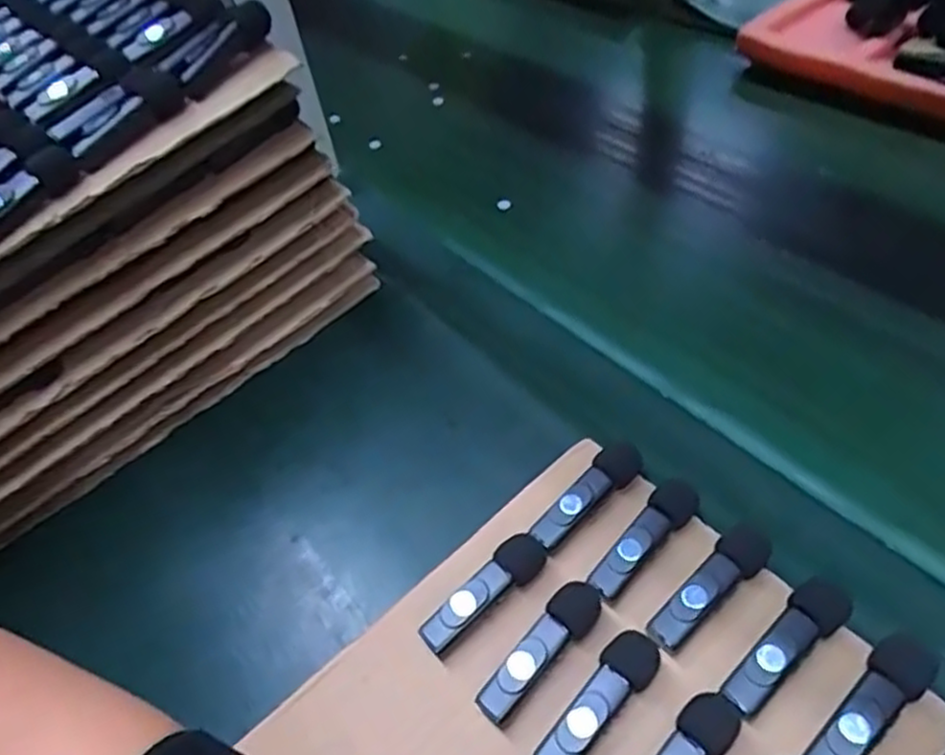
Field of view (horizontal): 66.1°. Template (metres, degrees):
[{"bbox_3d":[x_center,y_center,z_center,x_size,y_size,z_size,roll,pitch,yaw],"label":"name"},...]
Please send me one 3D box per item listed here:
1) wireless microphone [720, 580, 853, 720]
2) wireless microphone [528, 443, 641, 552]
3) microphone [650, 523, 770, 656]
[{"bbox_3d":[0.122,0.103,0.281,0.064,0.011,0.018,-38,51,-18],"label":"wireless microphone"},{"bbox_3d":[0.054,0.054,0.338,0.064,0.012,0.017,-39,51,-19],"label":"wireless microphone"},{"bbox_3d":[0.099,0.086,0.300,0.065,0.011,0.016,-38,51,-18],"label":"microphone"}]

